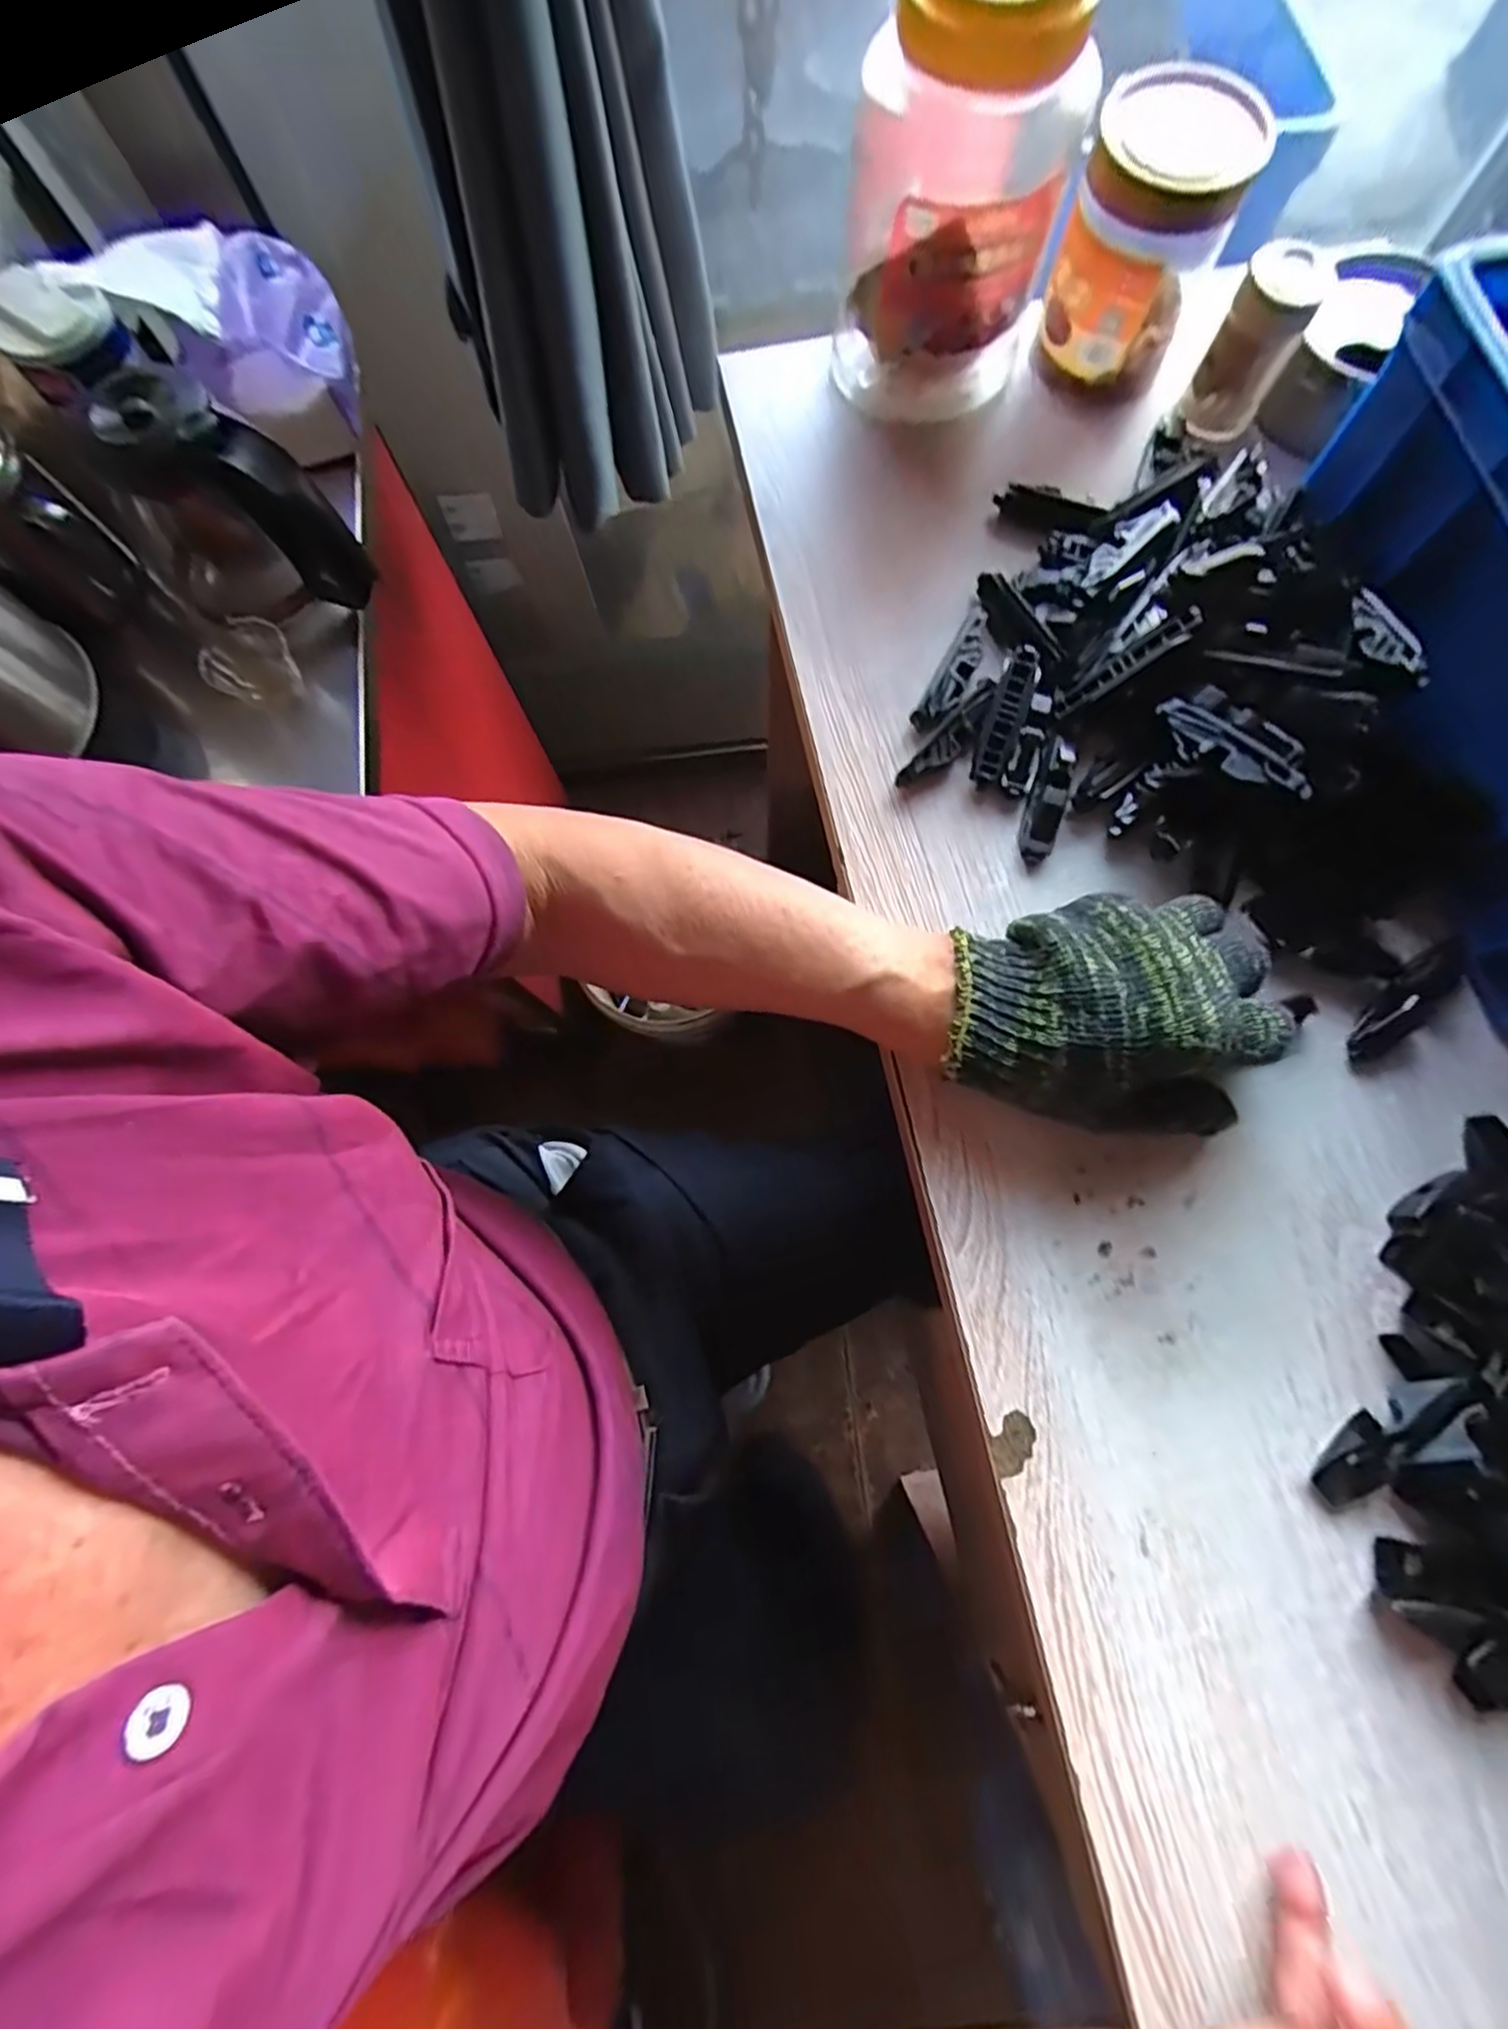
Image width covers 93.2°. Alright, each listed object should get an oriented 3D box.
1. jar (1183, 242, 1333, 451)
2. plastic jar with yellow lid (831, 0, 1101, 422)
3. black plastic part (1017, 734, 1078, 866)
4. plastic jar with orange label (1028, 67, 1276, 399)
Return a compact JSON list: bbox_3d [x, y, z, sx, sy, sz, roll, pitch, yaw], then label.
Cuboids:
[{"bbox_3d":[0.295,-0.396,0.424,0.045,0.073,0.050,29,79,8],"label":"jar"},{"bbox_3d":[0.111,-0.447,0.390,0.116,0.169,0.103,14,78,5],"label":"plastic jar with yellow lid"},{"bbox_3d":[0.160,-0.116,0.384,0.018,0.017,0.066,19,78,6],"label":"black plastic part"},{"bbox_3d":[0.226,-0.451,0.414,0.084,0.114,0.090,0,77,1],"label":"plastic jar with orange label"}]

